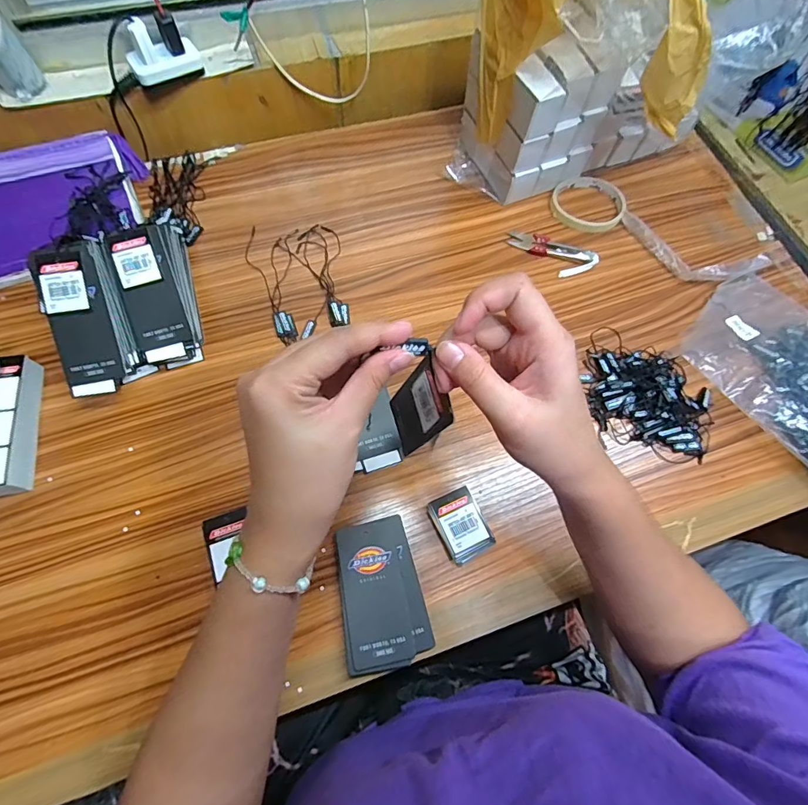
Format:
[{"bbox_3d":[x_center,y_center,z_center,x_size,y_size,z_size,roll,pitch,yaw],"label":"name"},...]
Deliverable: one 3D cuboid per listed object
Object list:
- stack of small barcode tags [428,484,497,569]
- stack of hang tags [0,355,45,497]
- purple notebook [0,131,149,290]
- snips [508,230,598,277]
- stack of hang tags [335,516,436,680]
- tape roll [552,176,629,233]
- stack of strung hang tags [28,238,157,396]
[{"bbox_3d":[0.051,0.109,0.404,0.043,0.013,0.058,-27,72,-13],"label":"stack of small barcode tags"},{"bbox_3d":[-0.352,0.021,0.400,0.041,0.040,0.123,-7,69,-6],"label":"stack of hang tags"},{"bbox_3d":[-0.399,-0.214,0.494,0.222,0.017,0.154,-24,84,-11],"label":"purple notebook"},{"bbox_3d":[0.171,-0.175,0.527,0.102,0.008,0.043,28,69,8],"label":"snips"},{"bbox_3d":[-0.019,0.158,0.378,0.067,0.017,0.112,-10,69,-7],"label":"stack of hang tags"},{"bbox_3d":[0.225,-0.242,0.550,0.083,0.013,0.080,1,68,-3],"label":"tape roll"},{"bbox_3d":[-0.284,-0.077,0.415,0.061,0.041,0.131,-14,101,-8],"label":"stack of strung hang tags"}]

